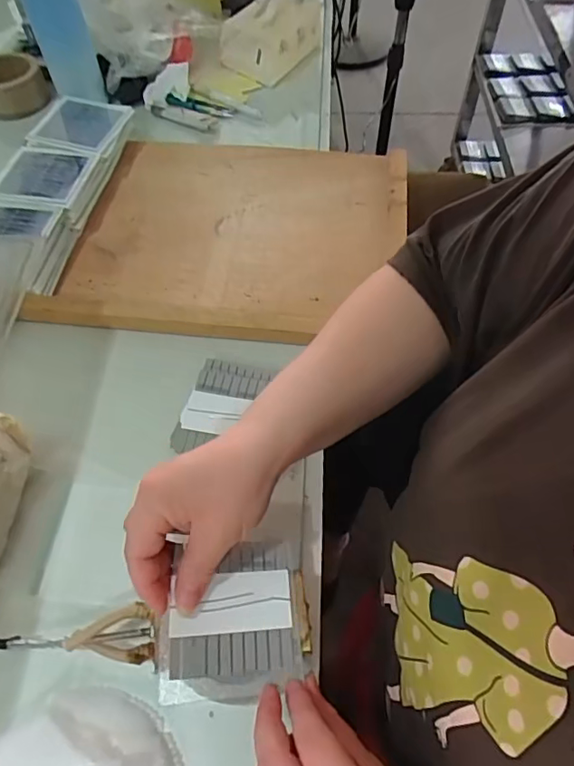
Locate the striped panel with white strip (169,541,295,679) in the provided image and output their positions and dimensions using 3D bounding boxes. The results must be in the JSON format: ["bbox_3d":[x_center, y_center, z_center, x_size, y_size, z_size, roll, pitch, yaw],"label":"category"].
[{"bbox_3d":[-0.035,0.145,0.342,0.078,0.012,0.077,2,65,-12],"label":"striped panel with white strip"}]

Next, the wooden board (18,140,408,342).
[{"bbox_3d":[-0.051,-0.181,0.592,0.359,0.025,0.314,4,53,4],"label":"wooden board"}]

